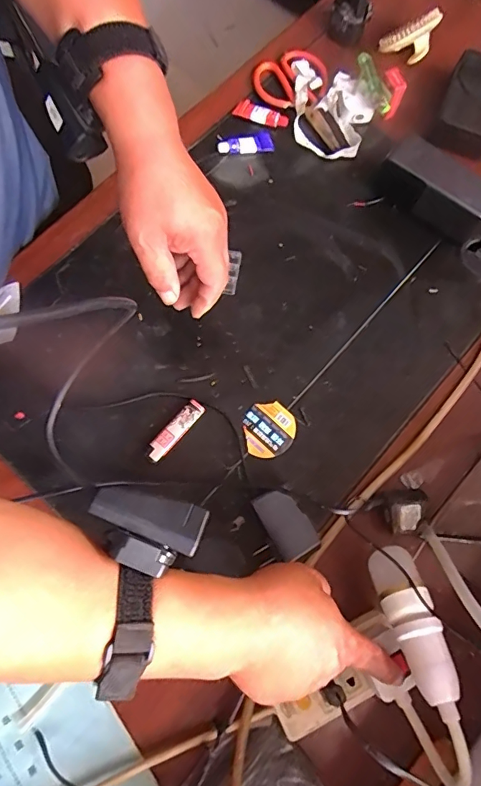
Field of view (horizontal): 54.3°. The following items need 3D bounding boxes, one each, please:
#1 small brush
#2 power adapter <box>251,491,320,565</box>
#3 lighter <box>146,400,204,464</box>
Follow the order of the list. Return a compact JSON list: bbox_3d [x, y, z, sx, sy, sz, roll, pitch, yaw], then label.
[{"bbox_3d":[0.218,-0.451,0.608,0.078,0.056,0.032,-17,76,-6],"label":"small brush"},{"bbox_3d":[0.043,0.128,0.456,0.040,0.031,0.069,-31,78,-9],"label":"power adapter"},{"bbox_3d":[-0.069,0.040,0.486,0.021,0.012,0.076,39,77,9],"label":"lighter"}]

